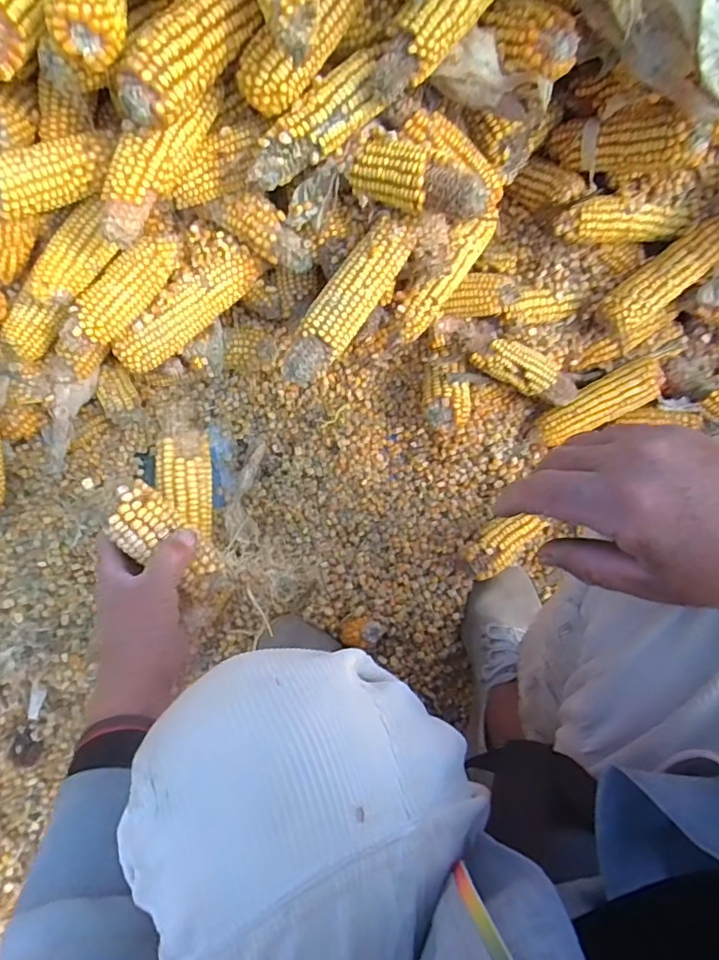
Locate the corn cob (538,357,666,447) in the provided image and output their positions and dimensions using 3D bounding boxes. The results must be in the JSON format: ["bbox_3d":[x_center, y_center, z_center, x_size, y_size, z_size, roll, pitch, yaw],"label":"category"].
[{"bbox_3d":[0.290,-0.092,0.663,0.150,0.040,0.050,-29,79,6],"label":"corn cob"}]

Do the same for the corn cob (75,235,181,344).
[{"bbox_3d":[-0.229,-0.192,0.541,0.043,0.037,0.131,44,80,8],"label":"corn cob"}]

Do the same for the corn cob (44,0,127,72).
[{"bbox_3d":[-0.188,-0.352,0.385,0.039,0.039,0.110,1,77,0],"label":"corn cob"}]

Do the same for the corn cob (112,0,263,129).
[{"bbox_3d":[-0.130,-0.325,0.416,0.040,0.039,0.133,34,79,7],"label":"corn cob"}]

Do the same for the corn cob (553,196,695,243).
[{"bbox_3d":[0.287,-0.280,0.596,0.158,0.042,0.034,-6,77,-15],"label":"corn cob"}]

